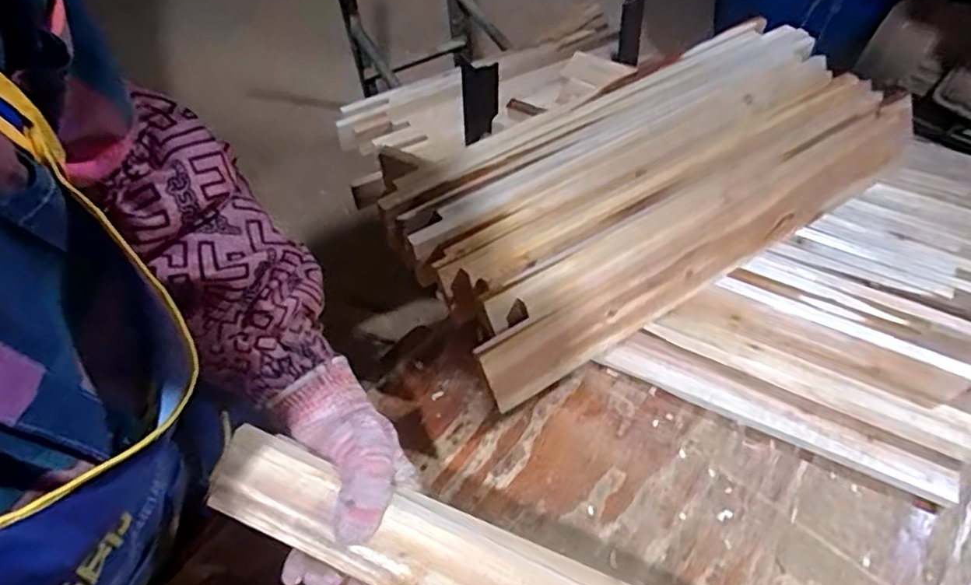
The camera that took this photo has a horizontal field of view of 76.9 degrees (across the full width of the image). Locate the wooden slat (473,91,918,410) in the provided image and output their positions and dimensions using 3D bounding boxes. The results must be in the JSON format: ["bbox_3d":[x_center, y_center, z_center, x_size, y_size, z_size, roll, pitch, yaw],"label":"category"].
[{"bbox_3d":[0.225,-0.050,0.561,0.508,0.014,0.061,-30,104,-19],"label":"wooden slat"}]

